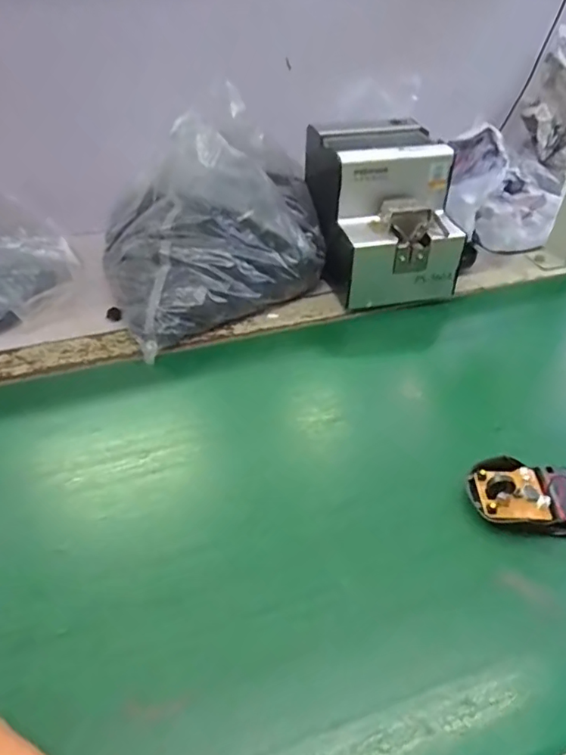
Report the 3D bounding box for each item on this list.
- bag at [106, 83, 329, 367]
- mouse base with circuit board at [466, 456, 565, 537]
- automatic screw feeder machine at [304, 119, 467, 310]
[{"bbox_3d":[-0.058,-0.162,0.552,0.244,0.155,0.162,-17,46,-21],"label":"bag"},{"bbox_3d":[0.186,0.083,0.395,0.094,0.021,0.057,3,42,0],"label":"mouse base with circuit board"},{"bbox_3d":[0.108,-0.186,0.599,0.139,0.135,0.178,-2,42,-6],"label":"automatic screw feeder machine"}]

